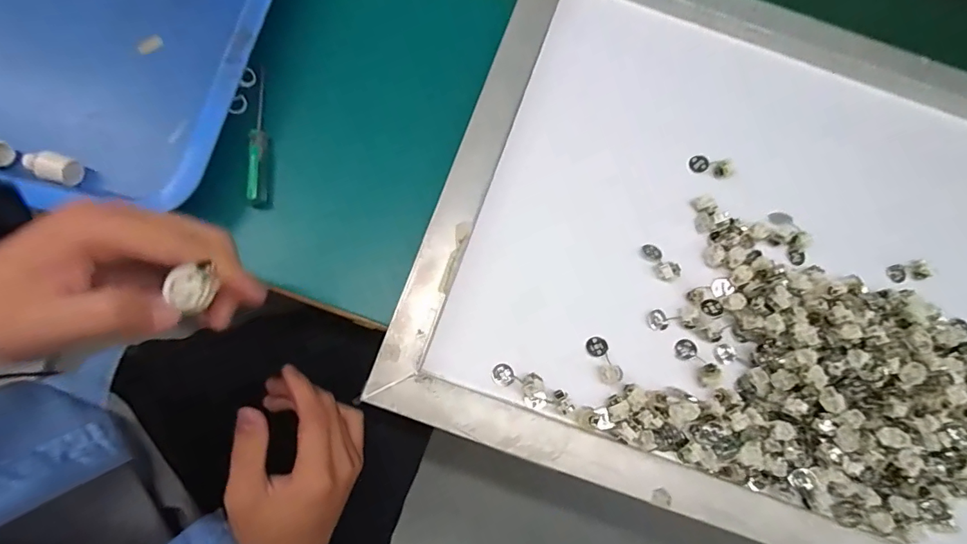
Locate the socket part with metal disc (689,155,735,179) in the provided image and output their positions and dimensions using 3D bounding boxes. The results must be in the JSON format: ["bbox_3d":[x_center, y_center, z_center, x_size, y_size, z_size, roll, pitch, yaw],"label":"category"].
[{"bbox_3d":[0.185,-0.085,0.375,0.034,0.013,0.014,20,74,18],"label":"socket part with metal disc"}]

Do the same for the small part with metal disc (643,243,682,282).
[{"bbox_3d":[0.136,-0.007,0.354,0.015,0.010,0.034,-26,62,-9],"label":"small part with metal disc"}]

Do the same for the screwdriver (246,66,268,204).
[{"bbox_3d":[-0.172,-0.109,0.350,0.012,0.010,0.117,-6,77,-7],"label":"screwdriver"}]

